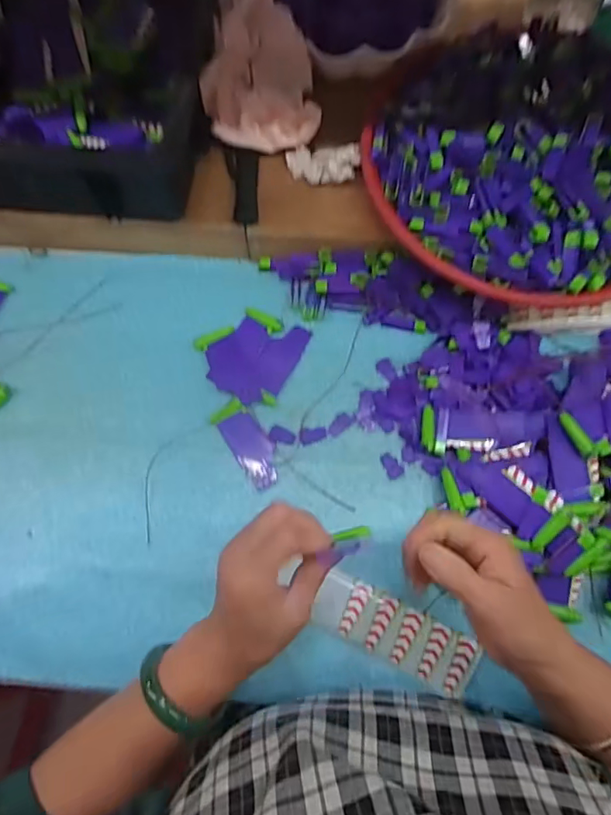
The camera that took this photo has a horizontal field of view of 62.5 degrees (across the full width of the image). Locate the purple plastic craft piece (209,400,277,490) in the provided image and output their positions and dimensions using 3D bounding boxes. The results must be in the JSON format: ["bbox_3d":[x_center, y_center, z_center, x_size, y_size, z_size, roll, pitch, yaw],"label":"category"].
[{"bbox_3d":[-0.054,0.035,0.483,0.037,0.006,0.087,-33,76,-8],"label":"purple plastic craft piece"}]

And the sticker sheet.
[{"bbox_3d":[0.077,0.193,0.432,0.141,0.004,0.049,25,81,7],"label":"sticker sheet"}]

